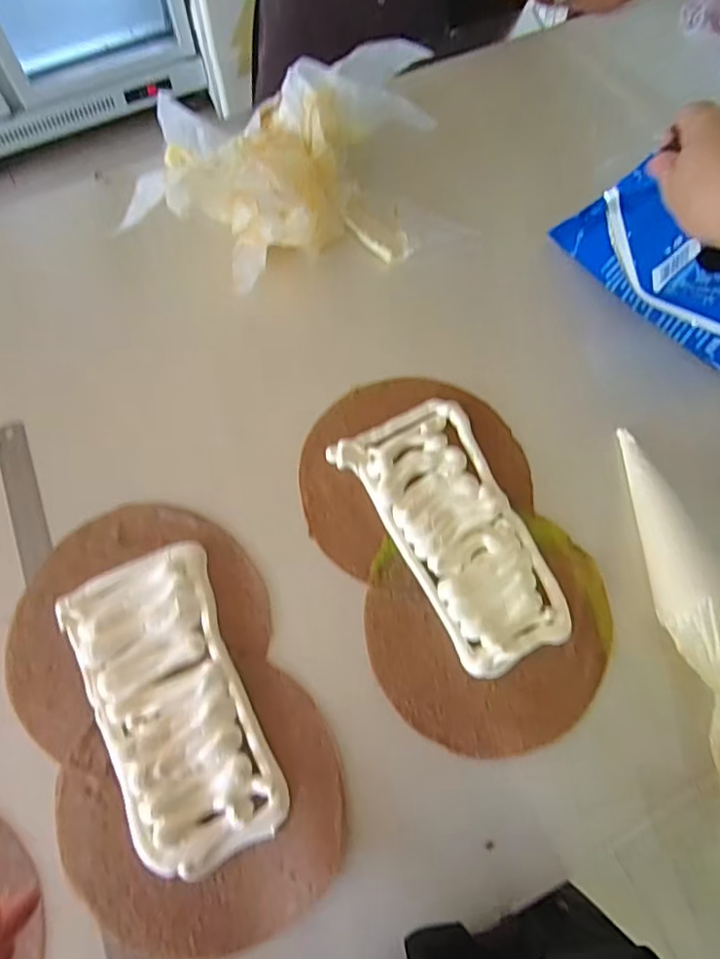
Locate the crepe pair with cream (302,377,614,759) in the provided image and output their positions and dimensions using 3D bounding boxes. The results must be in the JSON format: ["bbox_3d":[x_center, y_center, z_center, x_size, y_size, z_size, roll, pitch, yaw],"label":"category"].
[{"bbox_3d":[0.079,0.056,0.501,0.199,0.017,0.325,-23,74,-10],"label":"crepe pair with cream"}]

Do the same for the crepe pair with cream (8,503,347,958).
[{"bbox_3d":[-0.148,0.176,0.450,0.200,0.013,0.329,-29,75,-11],"label":"crepe pair with cream"}]

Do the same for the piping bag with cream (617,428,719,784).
[{"bbox_3d":[0.269,0.119,0.460,0.056,0.064,0.341,-10,72,-6],"label":"piping bag with cream"}]

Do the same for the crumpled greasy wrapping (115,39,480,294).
[{"bbox_3d":[-0.057,-0.310,0.582,0.323,0.109,0.191,1,72,-2],"label":"crumpled greasy wrapping"}]

